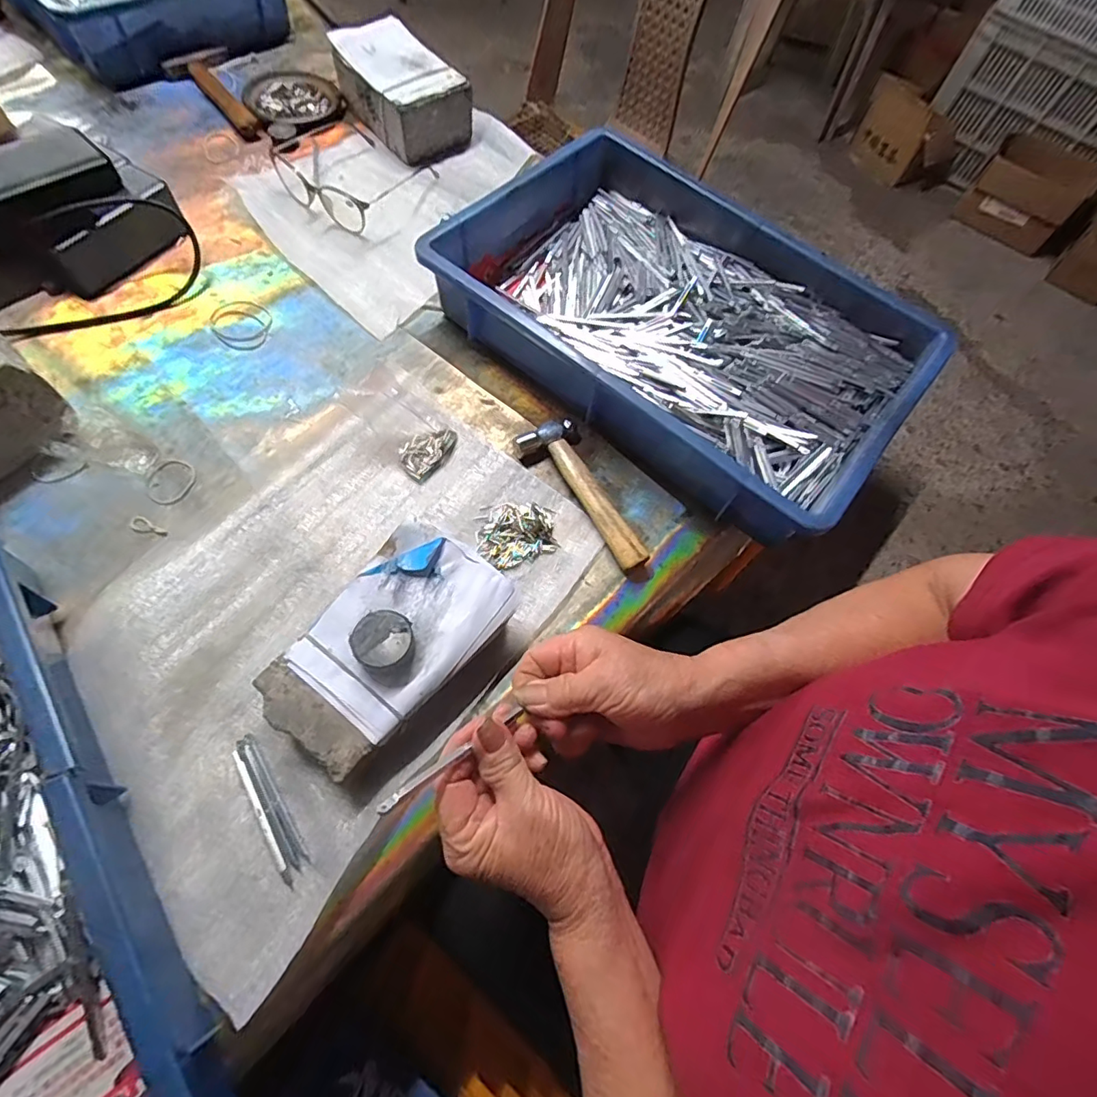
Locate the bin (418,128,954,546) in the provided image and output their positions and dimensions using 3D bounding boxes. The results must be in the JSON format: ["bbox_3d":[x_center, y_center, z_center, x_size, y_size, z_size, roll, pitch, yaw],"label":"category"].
[{"bbox_3d":[0.129,-0.220,0.525,0.423,0.080,0.279,39,67,12],"label":"bin"}]

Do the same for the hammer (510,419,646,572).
[{"bbox_3d":[0.036,-0.051,0.475,0.052,0.019,0.156,-32,72,-18],"label":"hammer"}]

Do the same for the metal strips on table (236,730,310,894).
[{"bbox_3d":[-0.184,0.168,0.352,0.018,0.004,0.095,-31,72,-18],"label":"metal strips on table"}]

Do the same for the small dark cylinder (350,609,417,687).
[{"bbox_3d":[-0.108,0.066,0.354,0.037,0.022,0.044,-1,65,-6],"label":"small dark cylinder"}]

